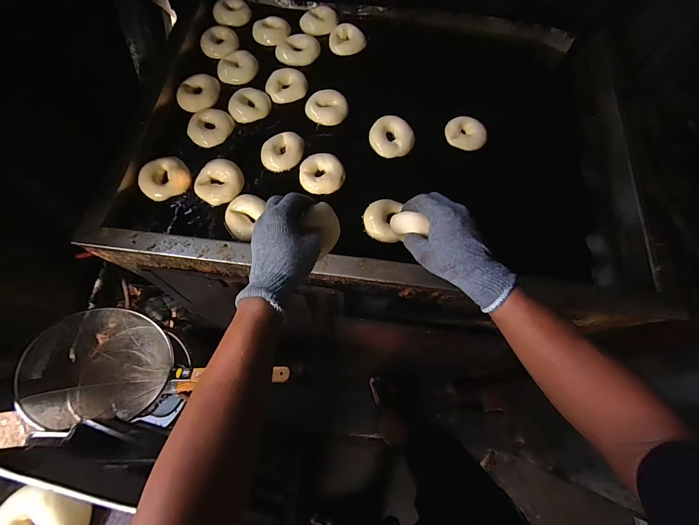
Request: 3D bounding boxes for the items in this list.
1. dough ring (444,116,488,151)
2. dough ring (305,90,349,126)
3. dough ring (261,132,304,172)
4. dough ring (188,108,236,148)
[{"bbox_3d":[0.270,-0.298,0.725,0.094,0.022,0.074,29,72,7],"label":"dough ring"},{"bbox_3d":[-0.053,-0.364,0.736,0.097,0.023,0.083,6,71,-1],"label":"dough ring"},{"bbox_3d":[-0.149,-0.245,0.696,0.085,0.020,0.095,15,71,3],"label":"dough ring"},{"bbox_3d":[-0.316,-0.308,0.714,0.083,0.021,0.097,25,71,6],"label":"dough ring"}]

